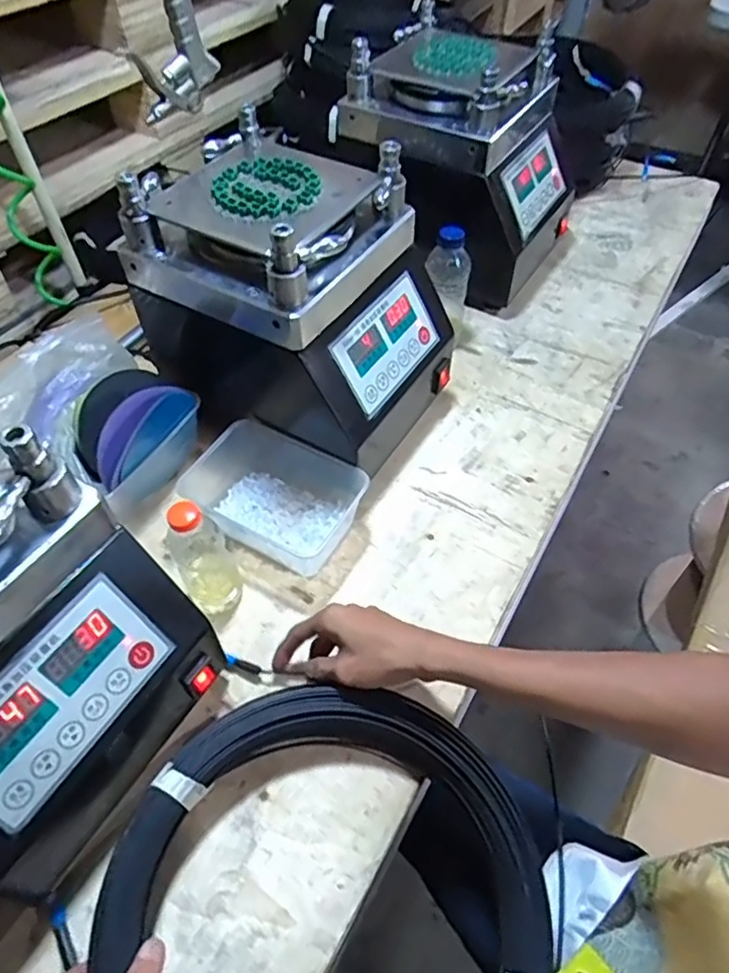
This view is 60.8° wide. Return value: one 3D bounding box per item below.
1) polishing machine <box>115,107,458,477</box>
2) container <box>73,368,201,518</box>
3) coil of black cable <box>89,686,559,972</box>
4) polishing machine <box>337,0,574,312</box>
[{"bbox_3d":[-0.073,-0.192,0.679,0.290,0.264,0.208,25,56,18],"label":"polishing machine"},{"bbox_3d":[-0.255,-0.057,0.670,0.079,0.116,0.148,25,56,18],"label":"container"},{"bbox_3d":[-0.023,0.296,0.432,0.313,0.044,0.298,2,54,-3],"label":"coil of black cable"},{"bbox_3d":[0.129,-0.442,0.863,0.285,0.281,0.221,28,58,19],"label":"polishing machine"}]

